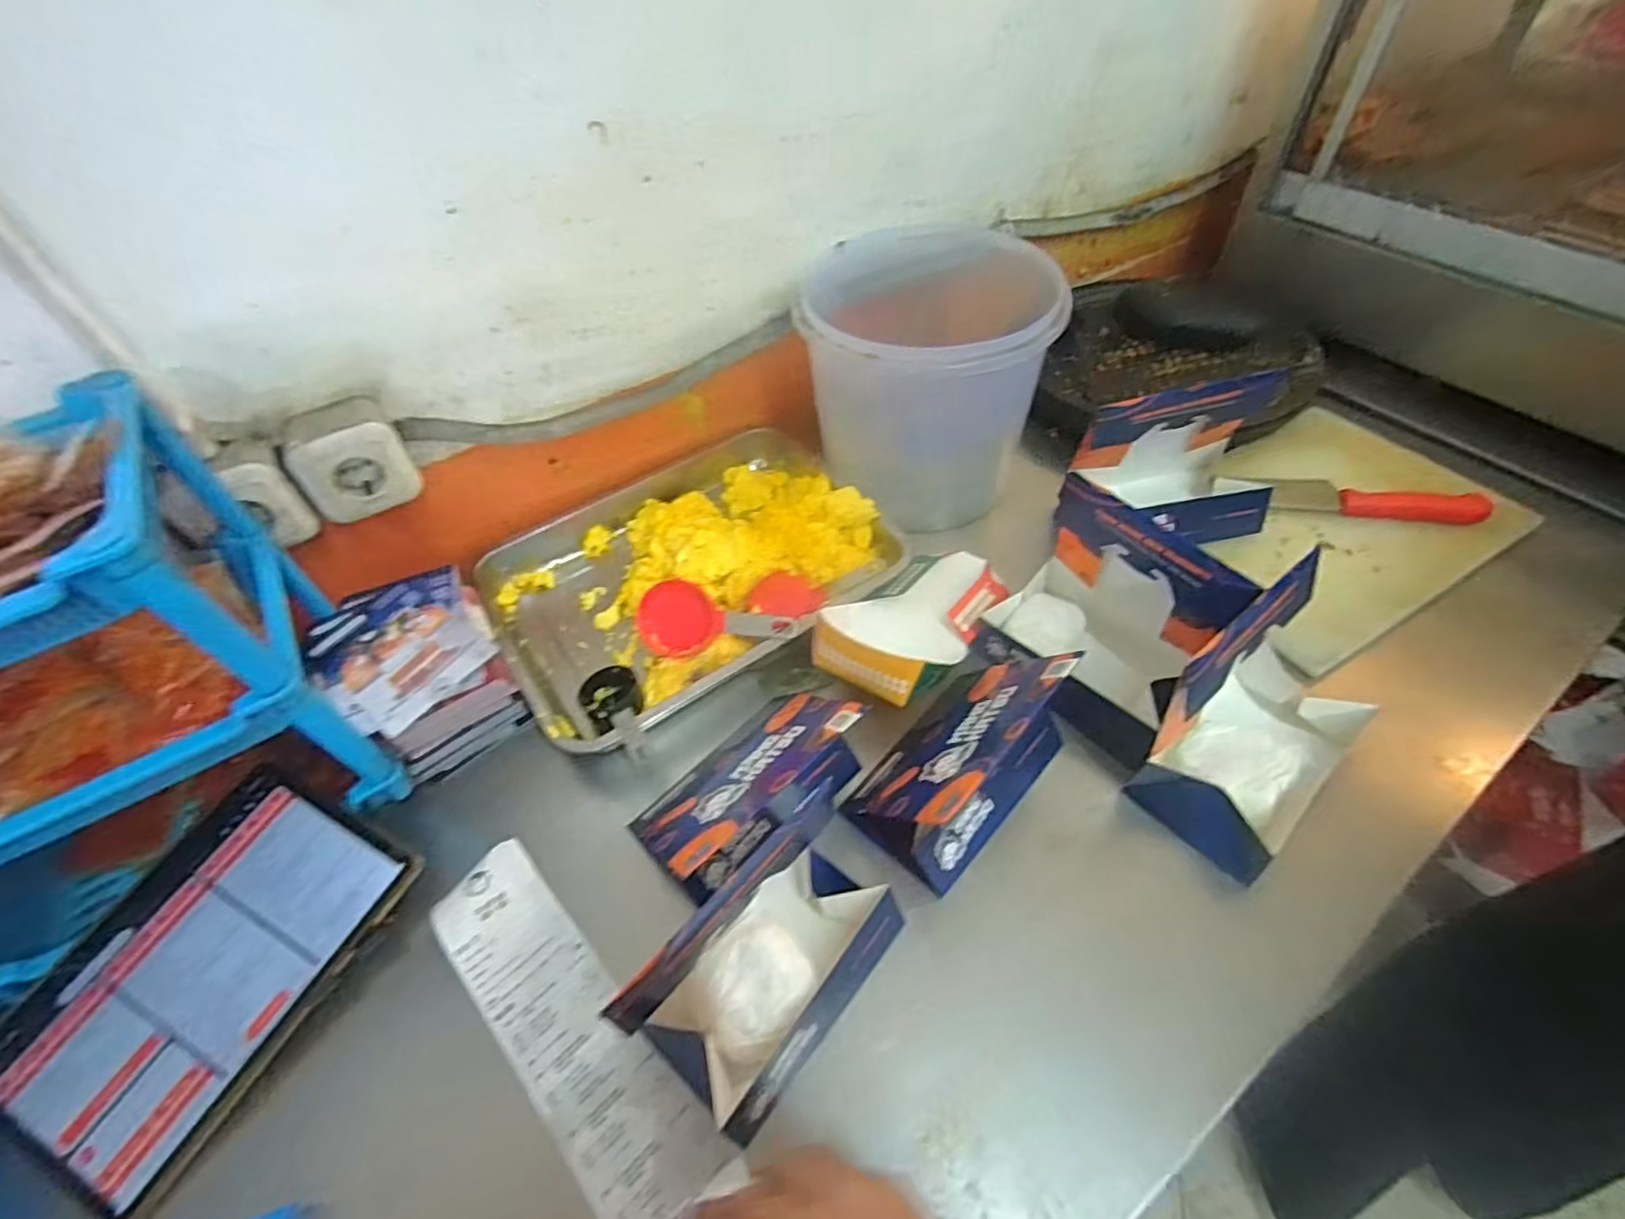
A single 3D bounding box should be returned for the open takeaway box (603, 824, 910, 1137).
[{"bbox_3d":[-0.029,0.218,0.441,0.095,0.148,0.167,29,58,26],"label":"open takeaway box"}]

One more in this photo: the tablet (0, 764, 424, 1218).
[{"bbox_3d":[-0.439,0.259,0.498,0.171,0.018,0.256,27,63,8],"label":"tablet"}]

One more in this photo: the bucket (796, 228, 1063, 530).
[{"bbox_3d":[0.118,-0.251,0.773,0.239,0.242,0.239,-7,50,-1],"label":"bucket"}]

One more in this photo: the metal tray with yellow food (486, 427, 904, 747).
[{"bbox_3d":[-0.131,-0.051,0.730,0.383,0.068,0.303,-29,53,-18],"label":"metal tray with yellow food"}]

